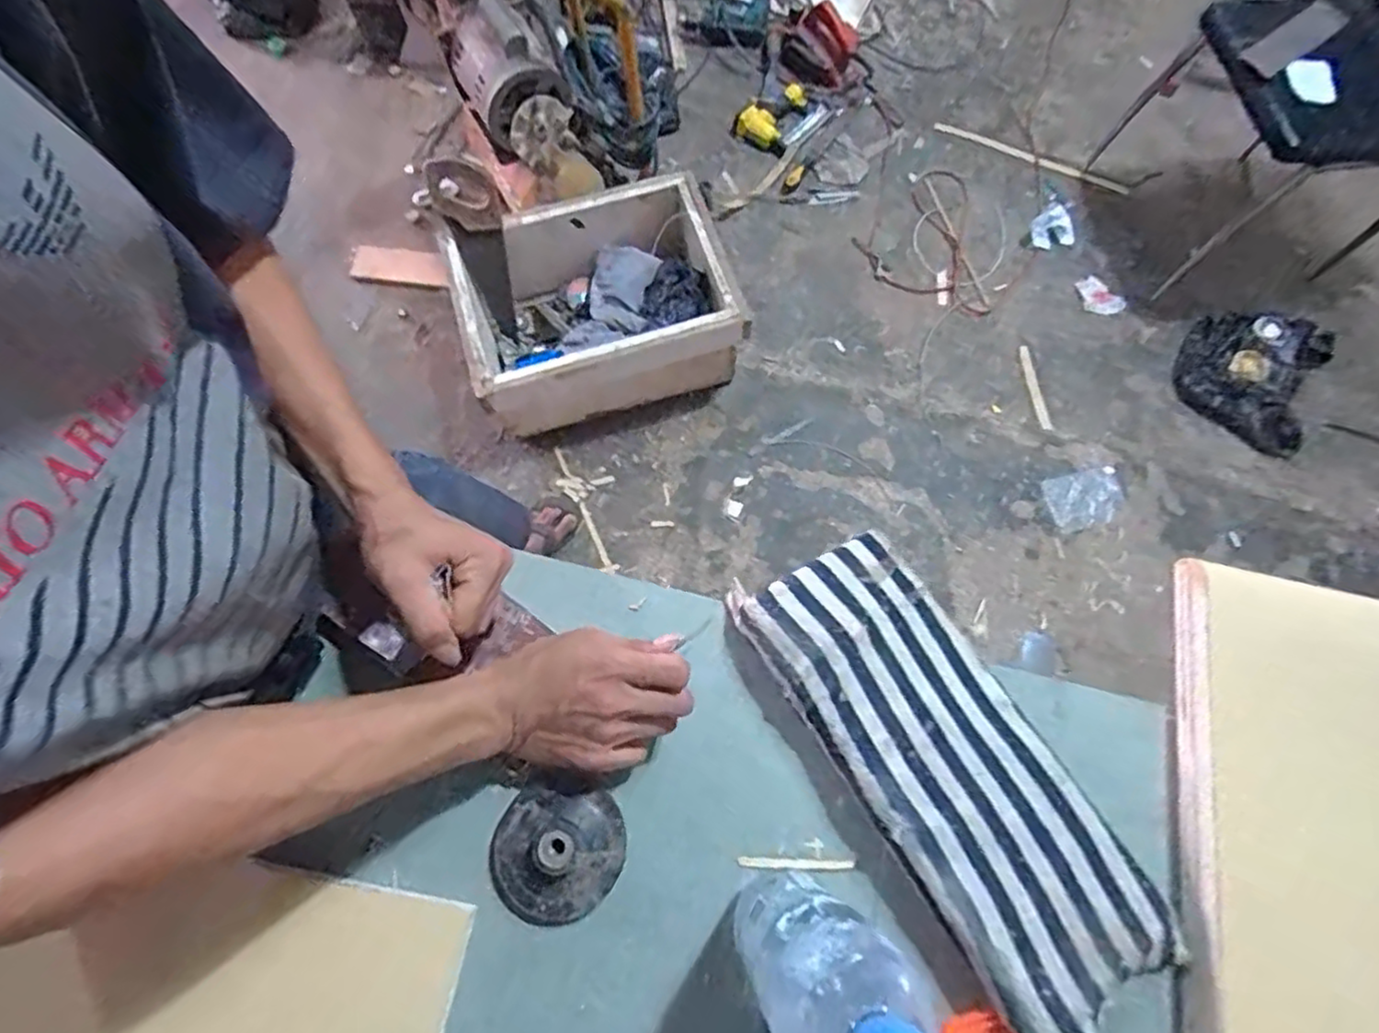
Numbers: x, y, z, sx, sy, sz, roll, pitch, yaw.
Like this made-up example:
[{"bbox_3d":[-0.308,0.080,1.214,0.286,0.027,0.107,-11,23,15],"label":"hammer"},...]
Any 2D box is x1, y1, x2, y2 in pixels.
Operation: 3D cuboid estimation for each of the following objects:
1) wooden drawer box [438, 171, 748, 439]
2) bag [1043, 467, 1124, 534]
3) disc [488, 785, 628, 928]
[{"bbox_3d":[-0.202,-0.441,1.429,0.521,0.259,0.442,-18,73,-7],"label":"wooden drawer box"},{"bbox_3d":[0.838,-0.036,1.432,0.159,0.013,0.116,-11,71,-5],"label":"bag"},{"bbox_3d":[-0.085,0.219,0.435,0.084,0.027,0.079,0,72,-1],"label":"disc"}]

